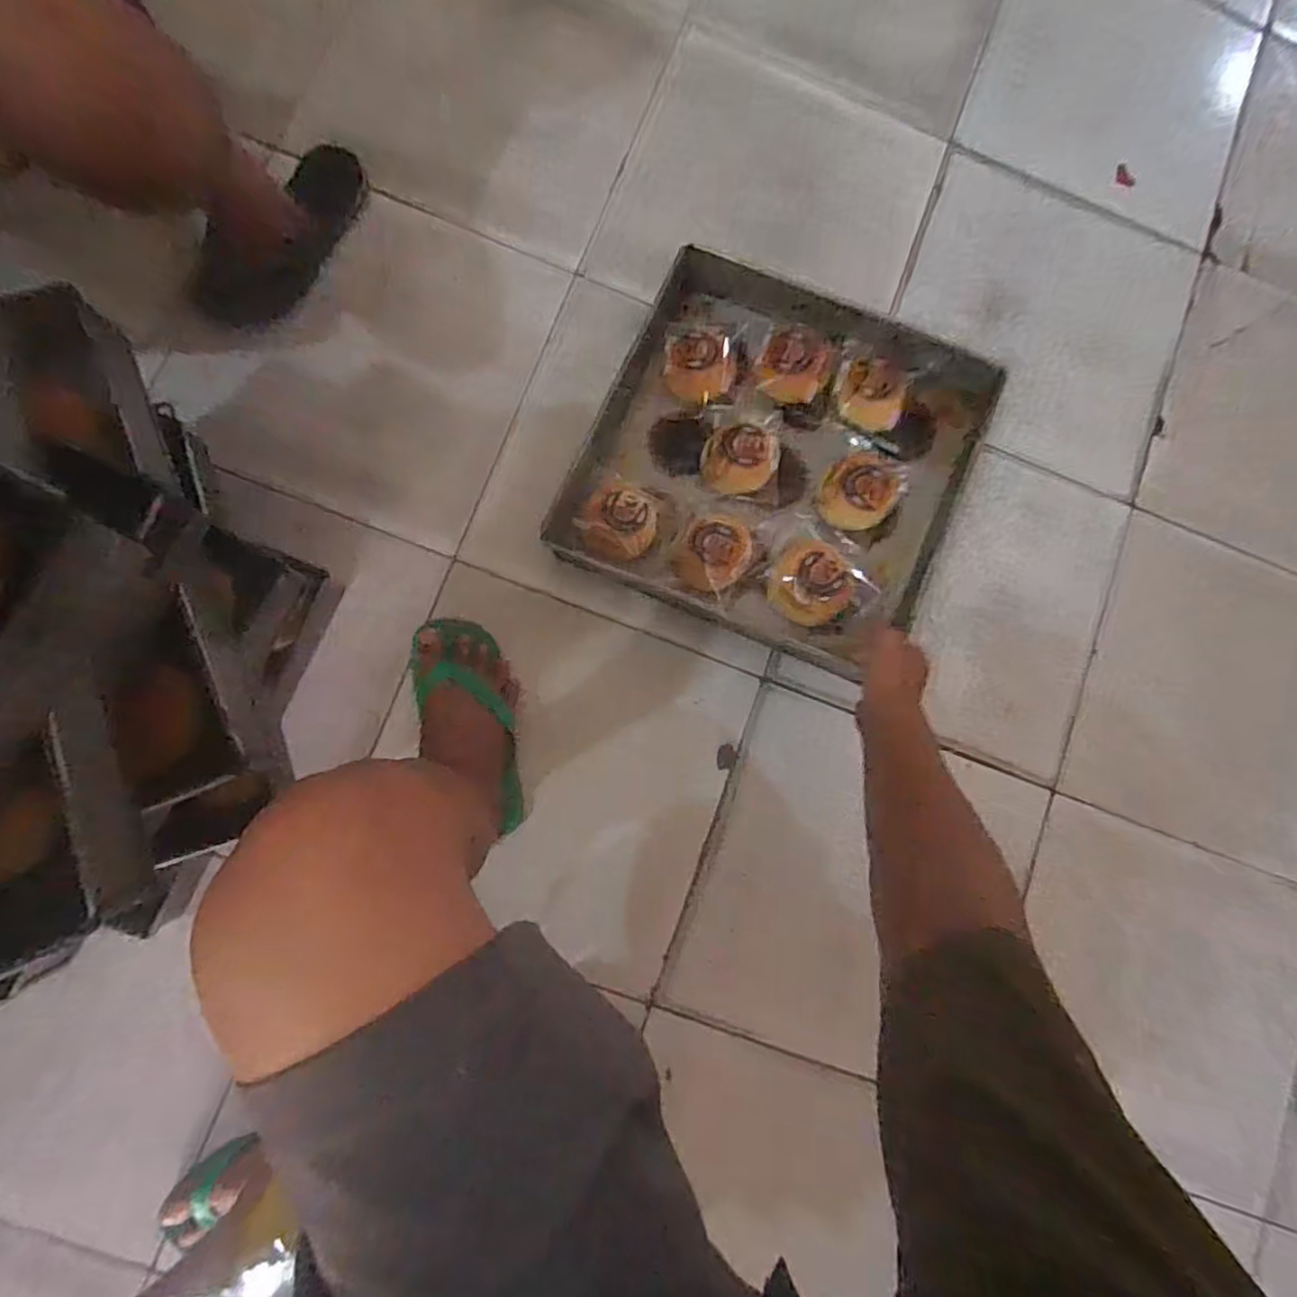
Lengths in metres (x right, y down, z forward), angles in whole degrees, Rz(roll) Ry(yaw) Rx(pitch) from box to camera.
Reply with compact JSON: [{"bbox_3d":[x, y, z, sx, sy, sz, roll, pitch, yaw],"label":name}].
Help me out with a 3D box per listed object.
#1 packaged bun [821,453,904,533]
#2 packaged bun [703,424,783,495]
[{"bbox_3d":[0.248,-0.182,0.789,0.083,0.027,0.086,1,83,-8],"label":"packaged bun"},{"bbox_3d":[0.110,-0.224,0.799,0.084,0.034,0.073,-10,85,-9],"label":"packaged bun"}]

